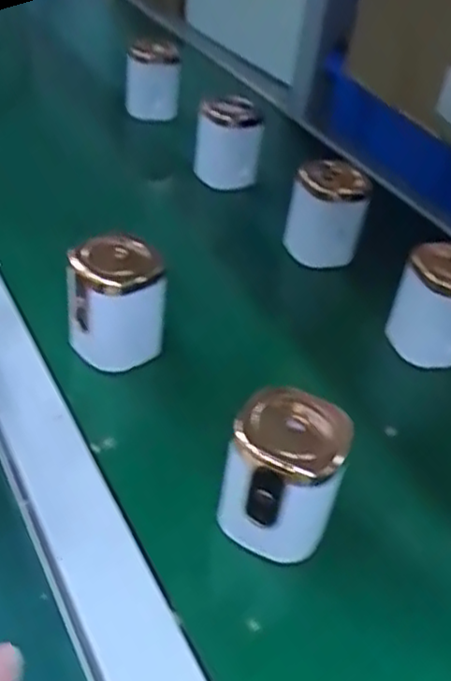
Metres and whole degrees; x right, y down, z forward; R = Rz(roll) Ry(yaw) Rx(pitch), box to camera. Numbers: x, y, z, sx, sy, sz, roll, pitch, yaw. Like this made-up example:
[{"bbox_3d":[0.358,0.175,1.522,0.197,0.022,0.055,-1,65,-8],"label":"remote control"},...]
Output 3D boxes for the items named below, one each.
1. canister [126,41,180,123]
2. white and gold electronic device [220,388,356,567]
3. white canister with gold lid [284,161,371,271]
[{"bbox_3d":[-0.086,-0.302,0.836,0.059,0.086,0.054,-1,40,-8],"label":"canister"},{"bbox_3d":[0.030,0.068,0.355,0.055,0.060,0.063,17,41,13],"label":"white and gold electronic device"},{"bbox_3d":[0.089,-0.115,0.598,0.061,0.081,0.071,13,40,9],"label":"white canister with gold lid"}]

